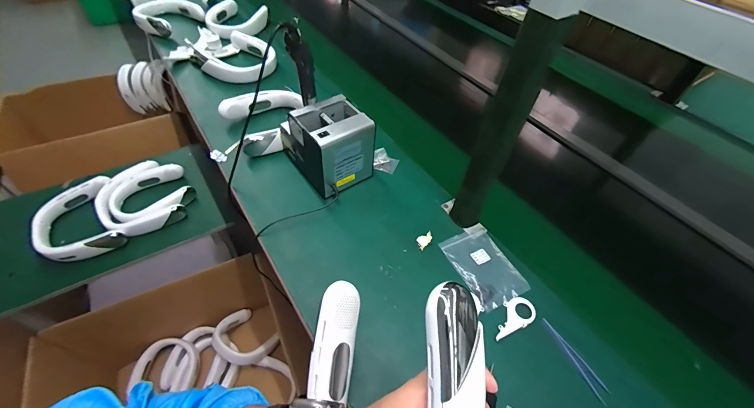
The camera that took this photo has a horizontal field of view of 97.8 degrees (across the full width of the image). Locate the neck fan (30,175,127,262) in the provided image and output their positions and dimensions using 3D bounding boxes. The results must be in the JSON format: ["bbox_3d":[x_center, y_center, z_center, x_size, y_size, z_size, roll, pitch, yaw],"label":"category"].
[{"bbox_3d":[-0.813,0.043,0.894,0.189,0.056,0.241,-23,56,-21],"label":"neck fan"}]

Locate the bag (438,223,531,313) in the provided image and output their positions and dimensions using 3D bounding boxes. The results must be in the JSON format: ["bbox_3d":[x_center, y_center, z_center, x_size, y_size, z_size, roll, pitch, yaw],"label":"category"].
[{"bbox_3d":[0.194,0.112,0.609,0.102,0.008,0.151,-20,54,-16],"label":"bag"}]

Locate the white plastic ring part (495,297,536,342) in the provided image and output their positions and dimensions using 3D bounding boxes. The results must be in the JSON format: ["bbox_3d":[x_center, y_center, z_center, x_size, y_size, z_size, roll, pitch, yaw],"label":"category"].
[{"bbox_3d":[0.223,0.187,0.548,0.093,0.007,0.046,-18,54,-17],"label":"white plastic ring part"}]

